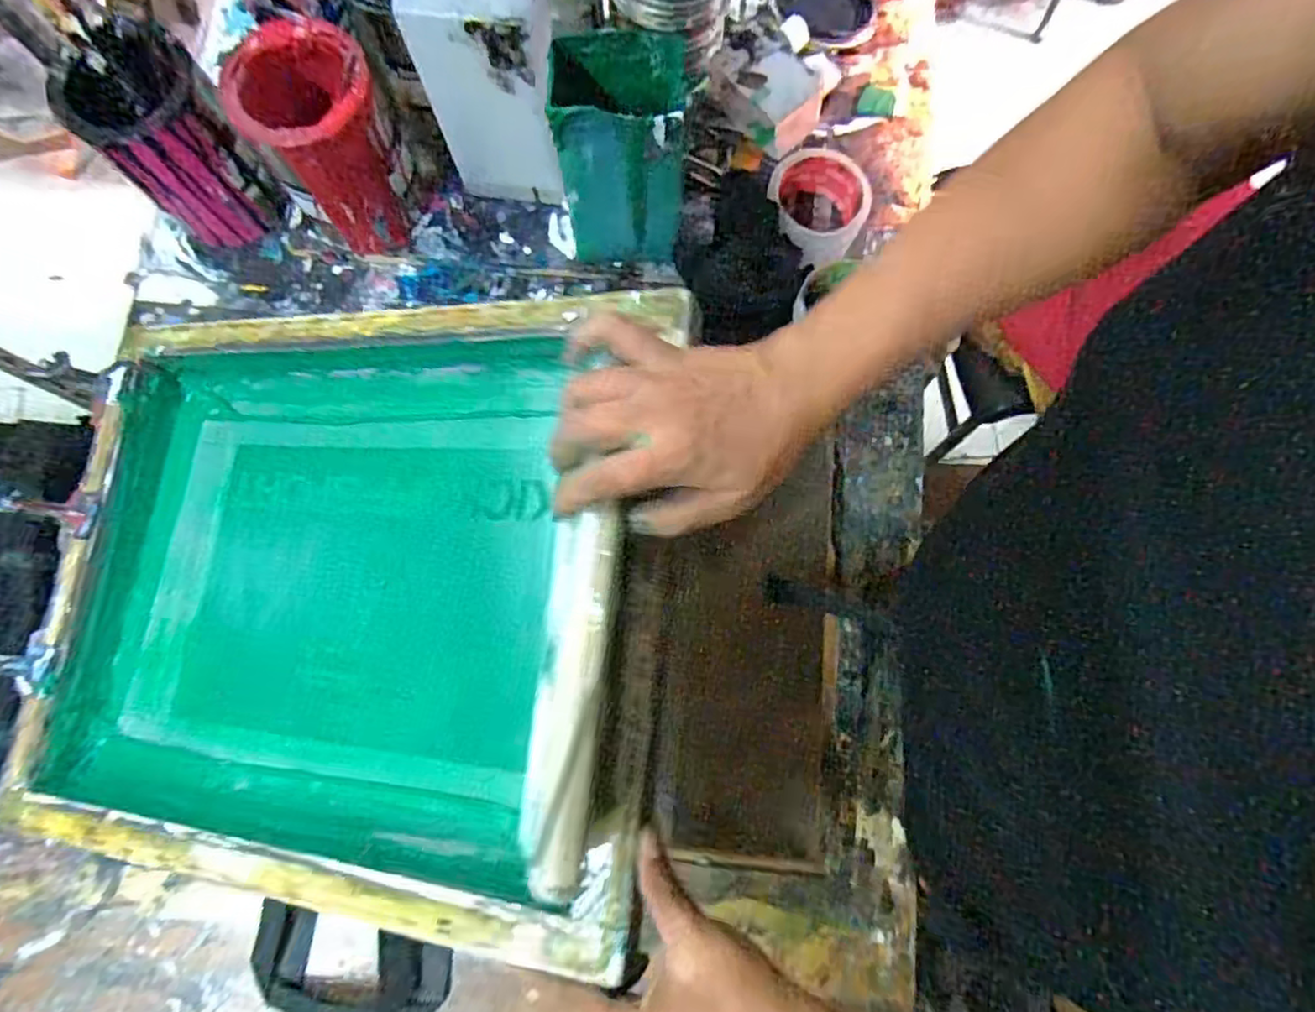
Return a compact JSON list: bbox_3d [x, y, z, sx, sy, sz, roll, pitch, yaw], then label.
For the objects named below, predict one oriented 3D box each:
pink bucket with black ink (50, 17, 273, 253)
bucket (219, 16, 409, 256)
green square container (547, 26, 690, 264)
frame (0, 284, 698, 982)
[{"bbox_3d":[-0.402,-0.303,0.569,0.100,0.134,0.093,0,78,0],"label":"pink bucket with black ink"},{"bbox_3d":[-0.267,-0.300,0.563,0.092,0.151,0.096,0,78,0],"label":"bucket"},{"bbox_3d":[-0.027,-0.277,0.534,0.093,0.169,0.079,-4,78,-1],"label":"green square container"},{"bbox_3d":[-0.230,0.053,0.486,0.487,0.074,0.396,2,75,19],"label":"frame"}]

